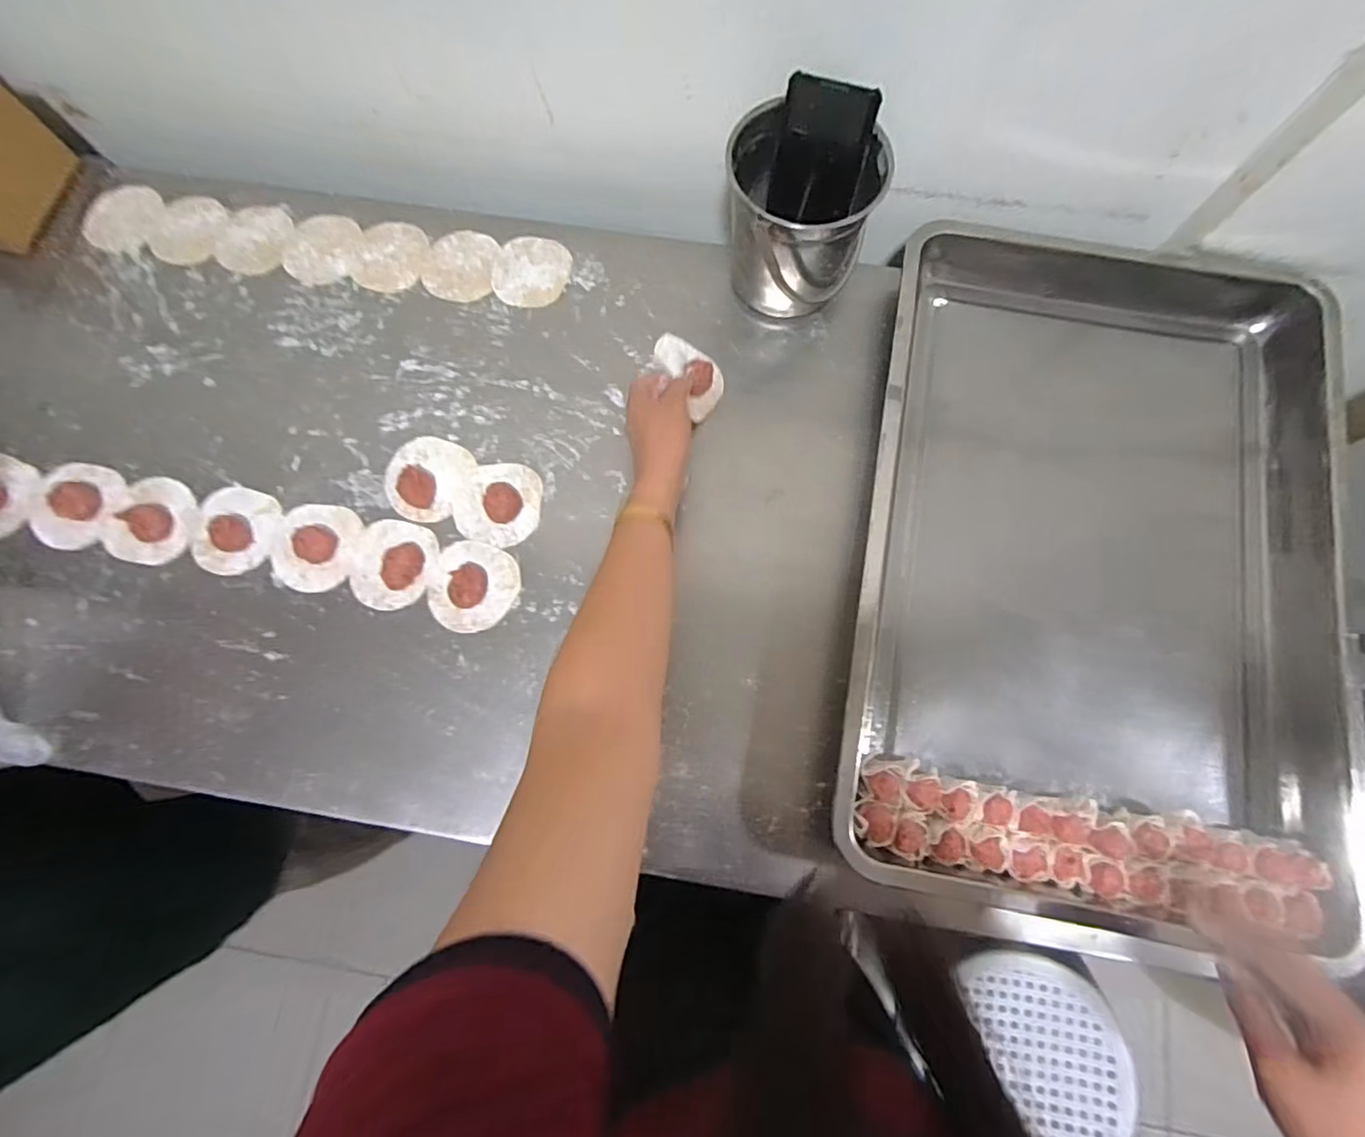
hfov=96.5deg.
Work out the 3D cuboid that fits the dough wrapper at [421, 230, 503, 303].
[{"bbox_3d":[-0.234,-0.317,0.638,0.075,0.004,0.084,7,77,1],"label":"dough wrapper"}]

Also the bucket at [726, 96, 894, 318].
[{"bbox_3d":[0.107,-0.324,0.563,0.144,0.139,0.119,-30,79,-7],"label":"bucket"}]

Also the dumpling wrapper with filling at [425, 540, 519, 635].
[{"bbox_3d":[-0.189,0.015,0.546,0.077,0.013,0.079,0,77,0],"label":"dumpling wrapper with filling"}]

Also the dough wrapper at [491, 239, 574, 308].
[{"bbox_3d":[-0.157,-0.311,0.636,0.078,0.004,0.082,0,77,0],"label":"dough wrapper"}]

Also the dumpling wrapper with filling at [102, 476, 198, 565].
[{"bbox_3d":[-0.497,-0.046,0.567,0.077,0.011,0.084,4,77,0],"label":"dumpling wrapper with filling"}]

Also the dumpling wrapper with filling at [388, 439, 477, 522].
[{"bbox_3d":[-0.246,-0.090,0.571,0.077,0.026,0.080,21,78,4],"label":"dumpling wrapper with filling"}]

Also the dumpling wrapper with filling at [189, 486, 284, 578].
[{"bbox_3d":[-0.421,-0.038,0.560,0.072,0.020,0.081,12,77,2],"label":"dumpling wrapper with filling"}]

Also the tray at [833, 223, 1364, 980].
[{"bbox_3d":[0.356,-0.019,0.534,0.400,0.055,0.618,11,77,2],"label":"tray"}]

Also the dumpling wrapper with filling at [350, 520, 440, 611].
[{"bbox_3d":[-0.266,-0.005,0.556,0.074,0.010,0.082,16,77,3],"label":"dumpling wrapper with filling"}]

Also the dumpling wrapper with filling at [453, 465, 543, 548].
[{"bbox_3d":[-0.173,-0.063,0.566,0.079,0.017,0.081,0,77,0],"label":"dumpling wrapper with filling"}]

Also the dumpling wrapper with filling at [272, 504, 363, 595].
[{"bbox_3d":[-0.345,-0.023,0.561,0.077,0.026,0.082,0,77,0],"label":"dumpling wrapper with filling"}]

